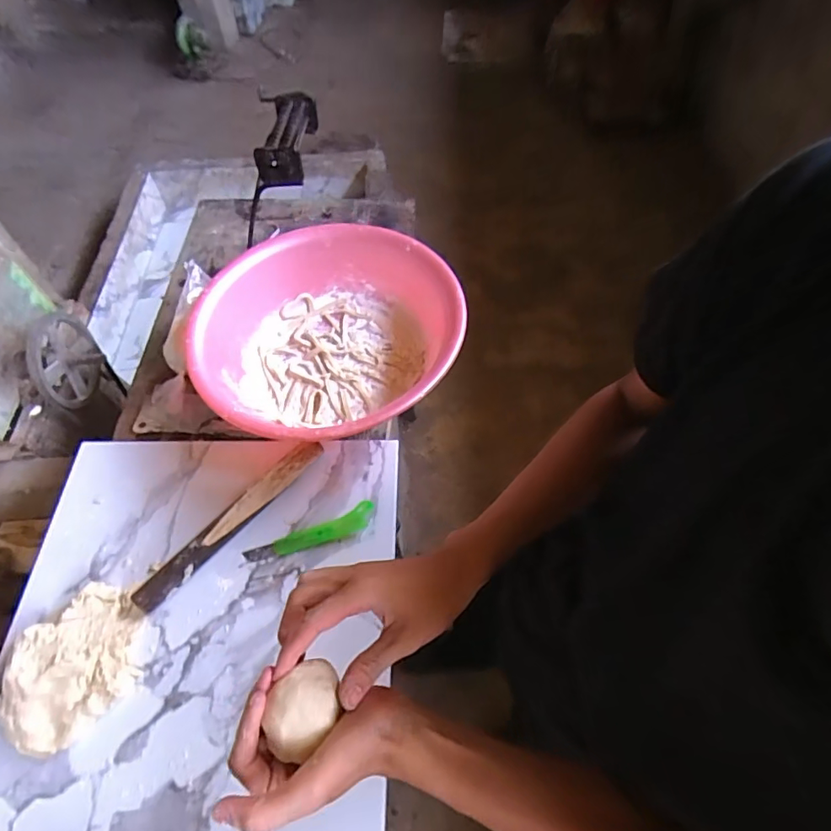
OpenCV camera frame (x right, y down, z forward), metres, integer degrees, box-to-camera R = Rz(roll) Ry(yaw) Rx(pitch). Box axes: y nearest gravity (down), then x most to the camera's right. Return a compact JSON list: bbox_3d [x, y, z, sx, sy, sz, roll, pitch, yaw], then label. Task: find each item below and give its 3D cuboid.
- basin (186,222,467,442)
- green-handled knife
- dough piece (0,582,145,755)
[{"bbox_3d":[-0.135,-0.131,0.841,0.401,0.134,0.415,-2,57,3],"label":"basin"},{"bbox_3d":[-0.143,0.166,0.706,0.182,0.016,0.034,-20,58,-9],"label":"green-handled knife"},{"bbox_3d":[-0.414,0.300,0.626,0.162,0.045,0.139,-36,62,-18],"label":"dough piece"}]

